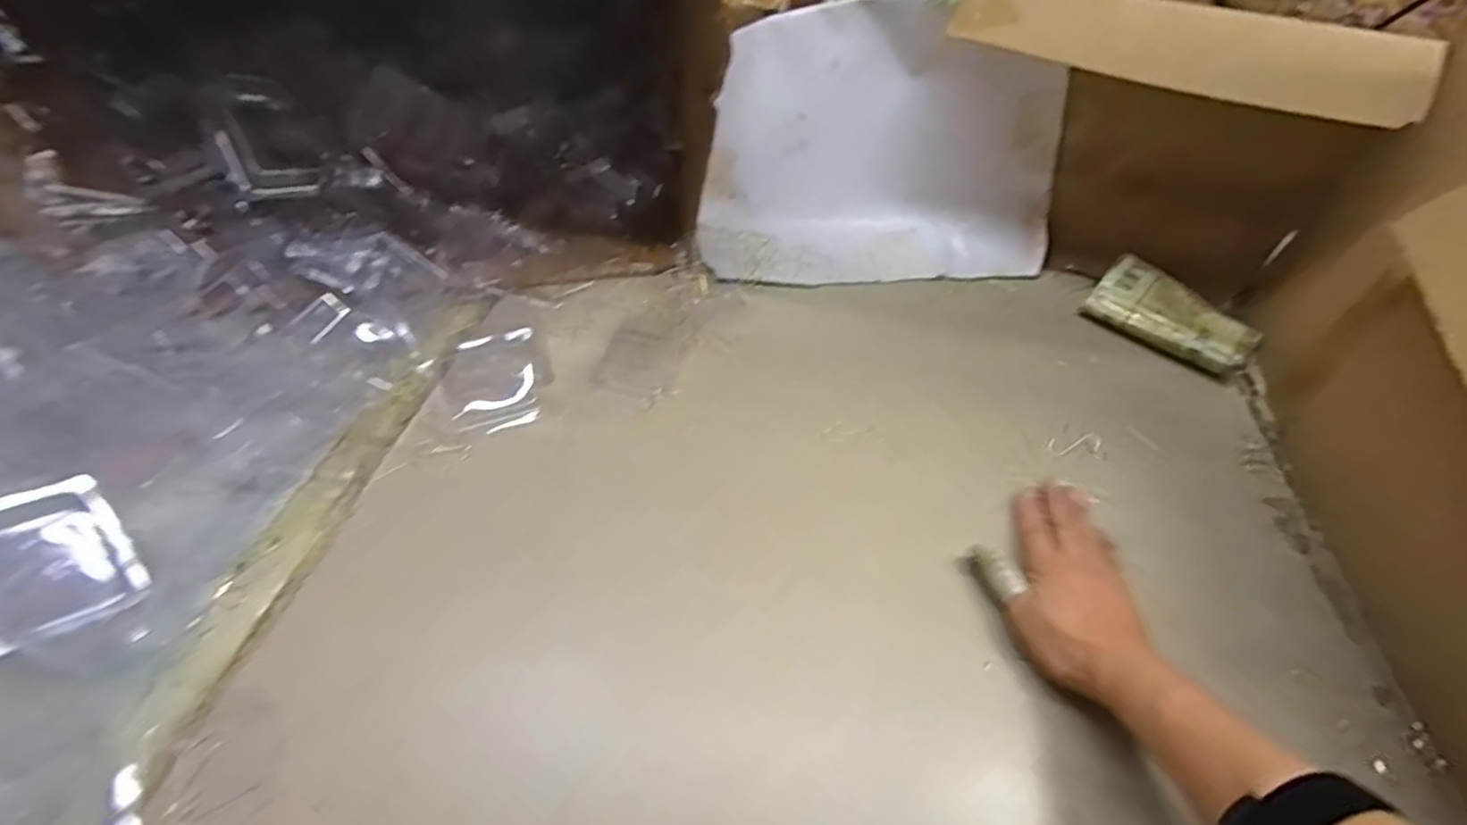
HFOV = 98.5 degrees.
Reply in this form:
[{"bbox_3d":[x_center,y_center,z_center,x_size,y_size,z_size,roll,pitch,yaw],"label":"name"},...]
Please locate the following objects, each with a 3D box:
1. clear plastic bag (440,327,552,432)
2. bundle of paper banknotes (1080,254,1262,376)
[{"bbox_3d":[-0.204,-0.027,0.545,0.087,0.013,0.111,-17,53,-17],"label":"clear plastic bag"},{"bbox_3d":[0.439,-0.096,0.633,0.144,0.030,0.092,34,56,22],"label":"bundle of paper banknotes"}]

